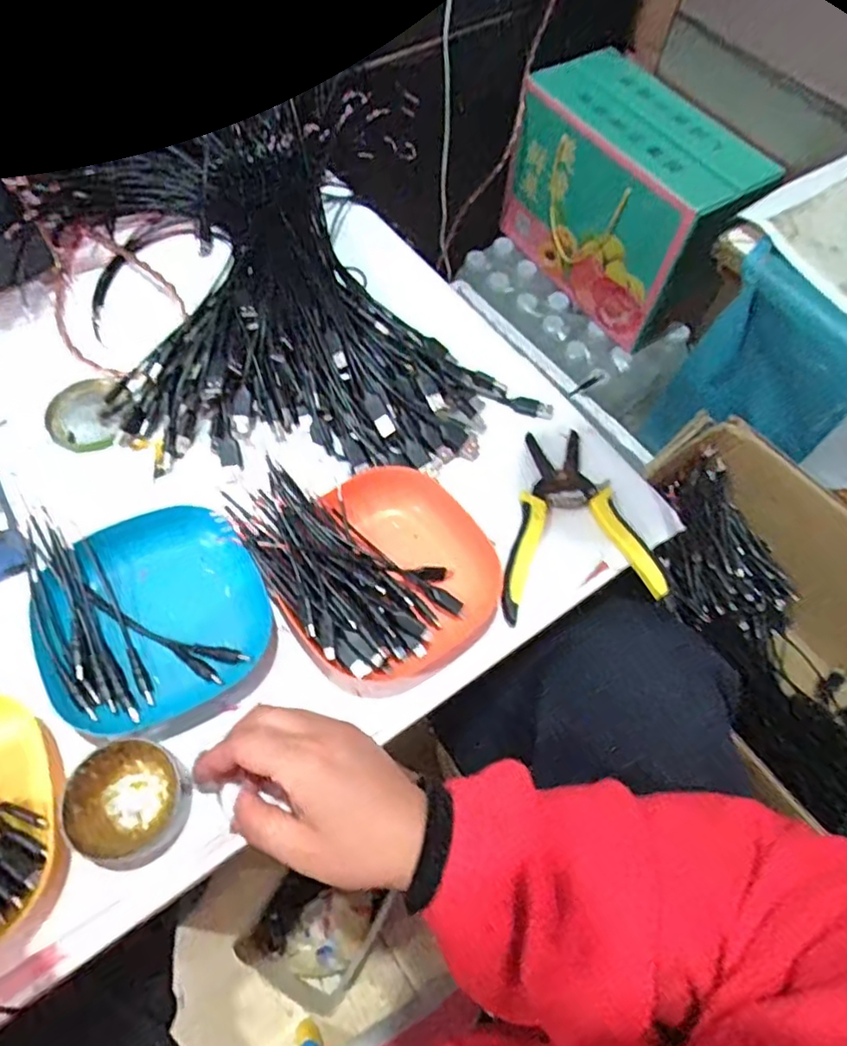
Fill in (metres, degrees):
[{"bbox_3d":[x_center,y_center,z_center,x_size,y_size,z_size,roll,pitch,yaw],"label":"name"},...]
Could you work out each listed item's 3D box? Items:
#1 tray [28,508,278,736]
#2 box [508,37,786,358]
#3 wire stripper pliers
[{"bbox_3d":[-0.177,0.059,0.413,0.135,0.026,0.131,-23,67,-14],"label":"tray"},{"bbox_3d":[0.268,-0.448,0.880,0.128,0.263,0.325,-30,69,-17],"label":"box"},{"bbox_3d":[0.109,-0.005,0.470,0.117,0.012,0.150,-3,63,-5],"label":"wire stripper pliers"}]

